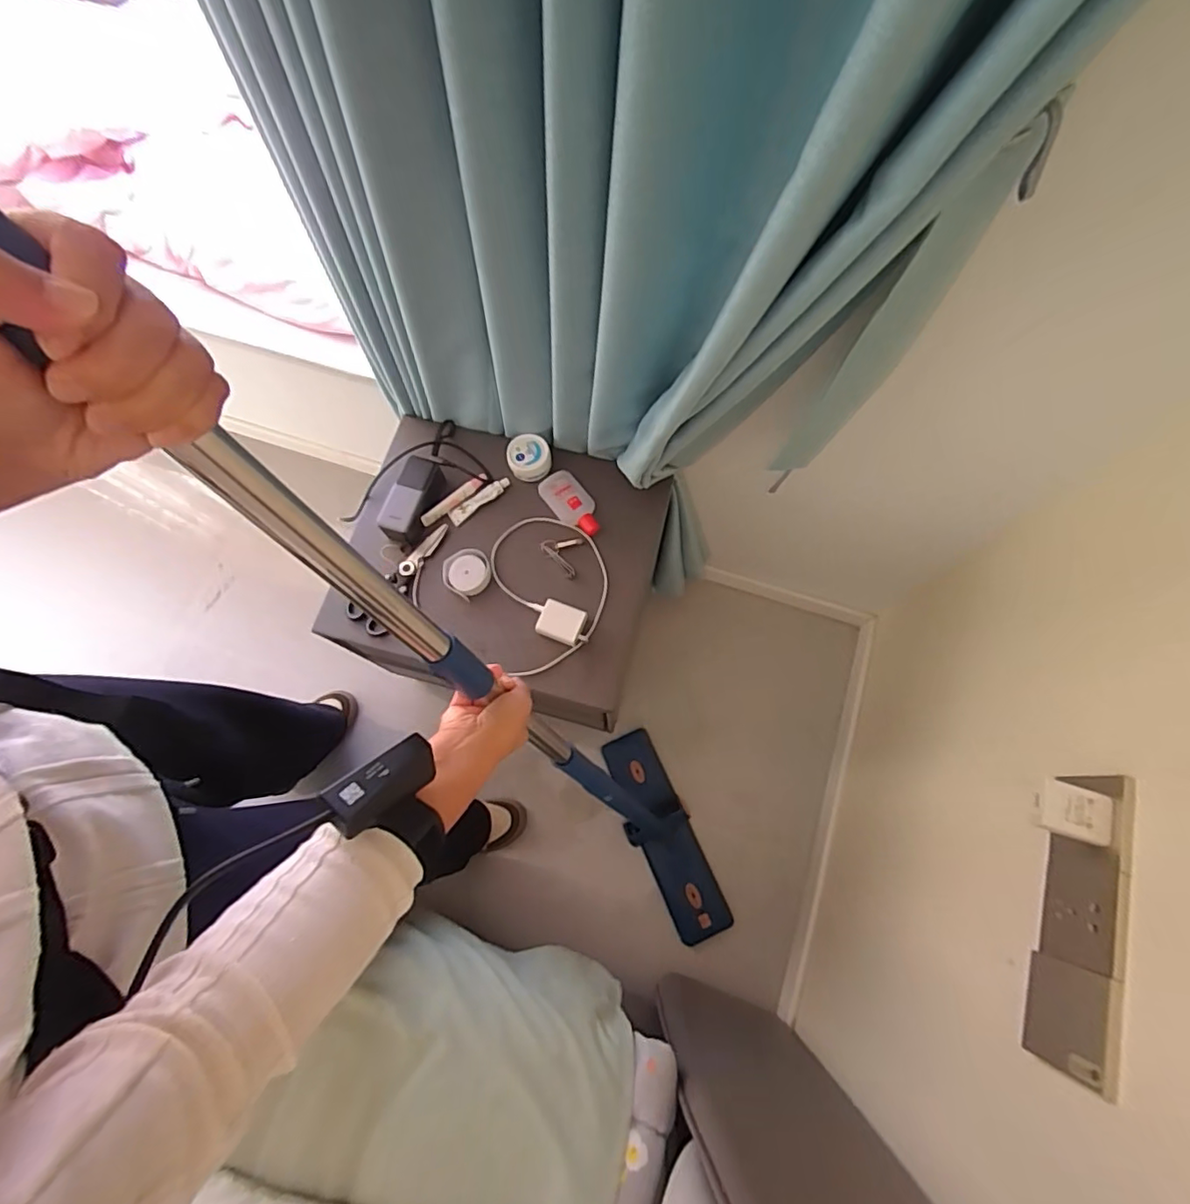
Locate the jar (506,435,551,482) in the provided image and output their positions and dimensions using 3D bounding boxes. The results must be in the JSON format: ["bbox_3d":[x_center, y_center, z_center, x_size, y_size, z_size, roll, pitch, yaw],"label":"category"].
[{"bbox_3d":[-0.105,-0.227,0.914,0.068,0.034,0.066,0,72,1],"label":"jar"}]

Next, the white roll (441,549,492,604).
[{"bbox_3d":[-0.195,-0.045,0.878,0.069,0.026,0.068,0,72,1],"label":"white roll"}]

